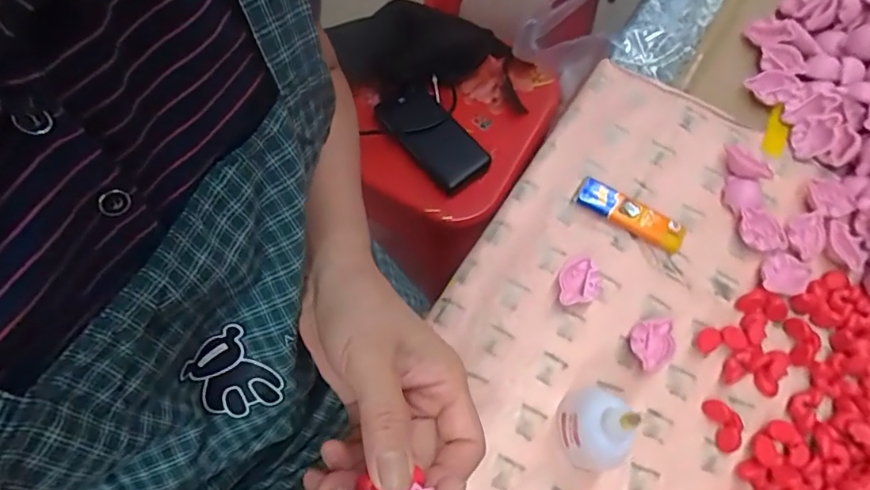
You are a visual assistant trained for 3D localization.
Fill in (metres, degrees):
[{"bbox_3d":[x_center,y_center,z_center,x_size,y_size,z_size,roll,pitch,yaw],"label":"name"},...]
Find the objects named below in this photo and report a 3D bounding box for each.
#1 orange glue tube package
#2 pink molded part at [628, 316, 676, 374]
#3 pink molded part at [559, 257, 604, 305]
[{"bbox_3d":[0.137,-0.021,0.384,0.076,0.014,0.021,33,71,11],"label":"orange glue tube package"},{"bbox_3d":[0.143,0.064,0.356,0.030,0.014,0.029,-20,70,-10],"label":"pink molded part"},{"bbox_3d":[0.096,0.026,0.369,0.029,0.015,0.029,-18,70,-9],"label":"pink molded part"}]

